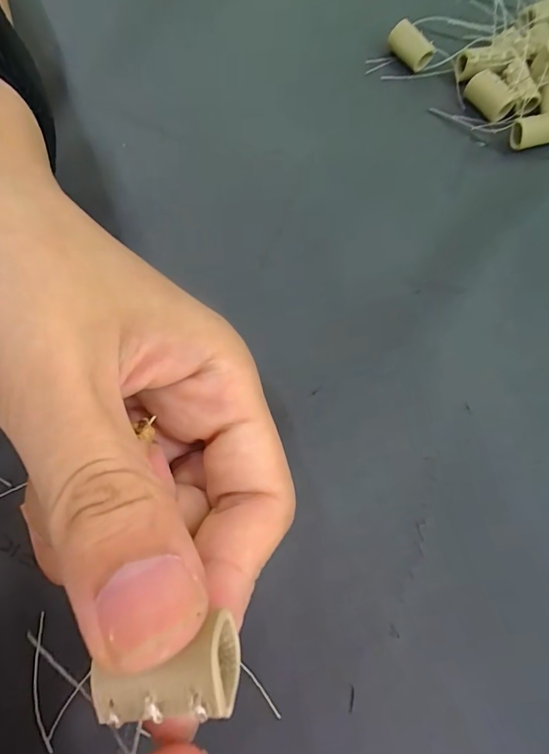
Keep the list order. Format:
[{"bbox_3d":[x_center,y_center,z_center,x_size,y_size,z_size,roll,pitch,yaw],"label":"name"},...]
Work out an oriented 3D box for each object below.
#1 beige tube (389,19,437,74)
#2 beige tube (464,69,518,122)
[{"bbox_3d":[0.063,-0.153,0.178,0.011,0.009,0.020,-40,78,-13],"label":"beige tube"},{"bbox_3d":[0.096,-0.125,0.171,0.009,0.012,0.021,-31,76,-11],"label":"beige tube"}]

